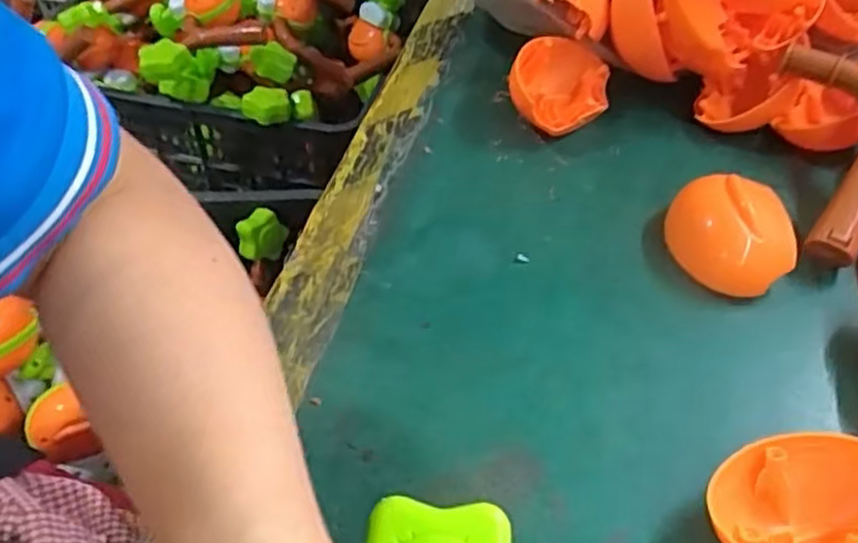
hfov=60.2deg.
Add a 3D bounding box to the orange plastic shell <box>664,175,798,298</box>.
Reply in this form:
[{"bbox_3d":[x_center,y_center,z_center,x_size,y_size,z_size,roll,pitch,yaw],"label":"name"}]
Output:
[{"bbox_3d":[0.187,-0.024,0.460,0.074,0.037,0.066,20,49,17],"label":"orange plastic shell"}]

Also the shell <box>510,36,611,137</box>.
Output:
[{"bbox_3d":[0.096,-0.133,0.548,0.073,0.048,0.075,9,47,7],"label":"shell"}]

